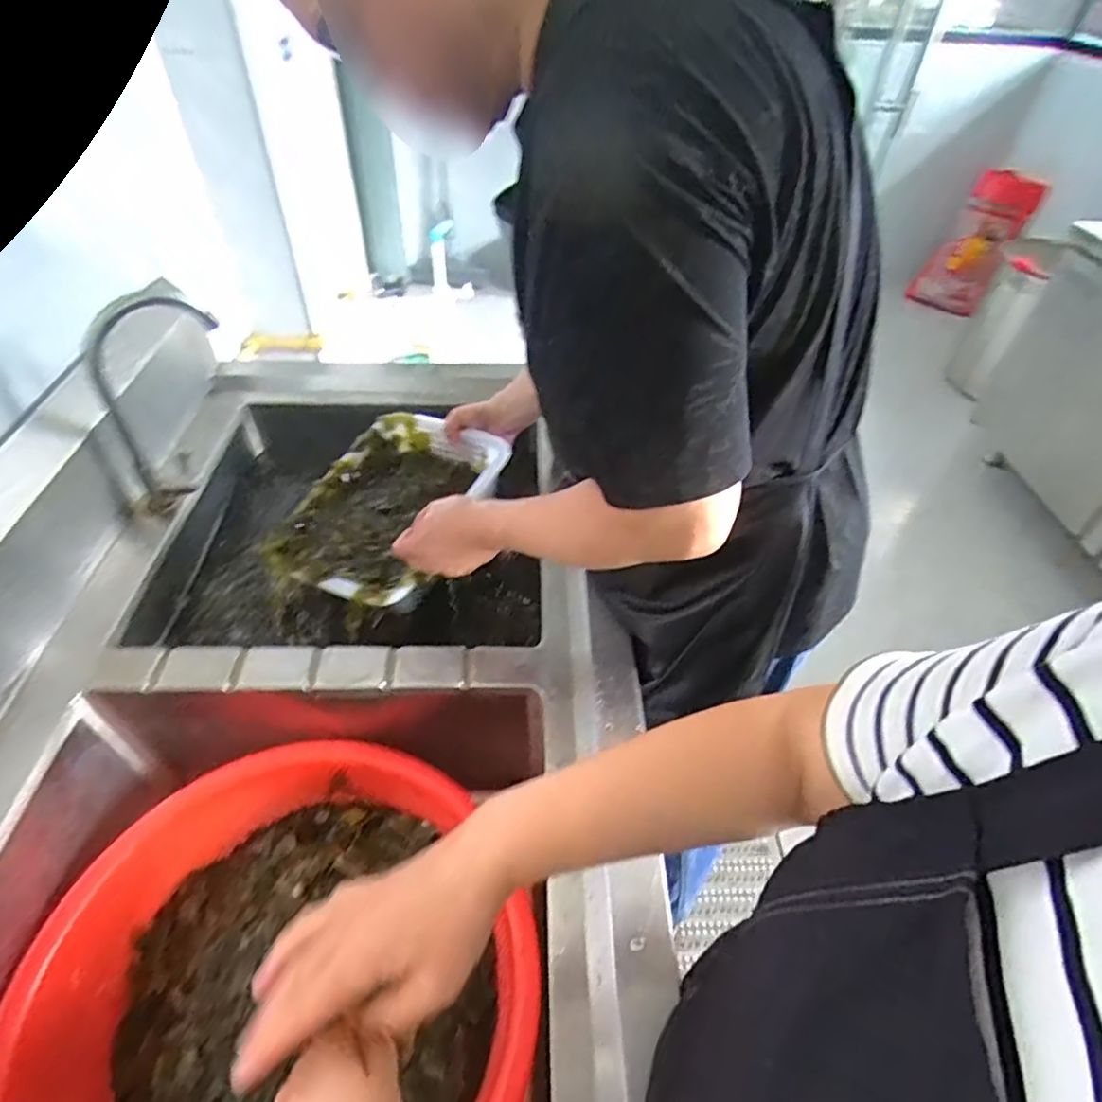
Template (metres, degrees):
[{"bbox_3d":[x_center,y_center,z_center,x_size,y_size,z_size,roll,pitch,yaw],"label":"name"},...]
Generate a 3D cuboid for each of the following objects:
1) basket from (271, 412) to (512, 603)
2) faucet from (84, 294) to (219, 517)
[{"bbox_3d":[-0.216,-0.069,0.842,0.213,0.074,0.298,18,47,14],"label":"basket"},{"bbox_3d":[-0.472,-0.171,0.794,0.148,0.283,0.038,-12,47,-16],"label":"faucet"}]

